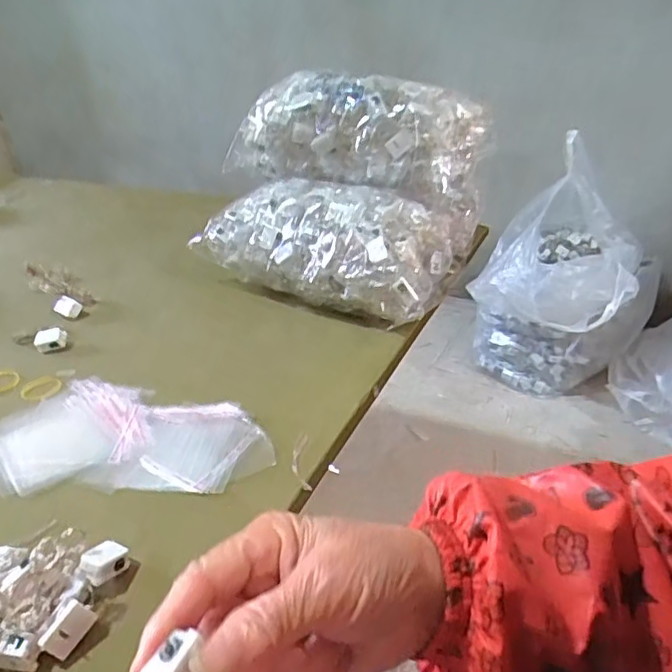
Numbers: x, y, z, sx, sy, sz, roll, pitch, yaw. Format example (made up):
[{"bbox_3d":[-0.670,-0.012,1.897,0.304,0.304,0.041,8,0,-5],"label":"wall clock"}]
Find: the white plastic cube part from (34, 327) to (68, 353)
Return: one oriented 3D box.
[{"bbox_3d":[-0.287,0.004,0.605,0.030,0.016,0.019,-18,34,-22],"label":"white plastic cube part"}]

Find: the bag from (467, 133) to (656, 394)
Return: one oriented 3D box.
[{"bbox_3d":[0.491,-0.099,1.306,0.331,0.431,0.331,23,40,37],"label":"bag"}]

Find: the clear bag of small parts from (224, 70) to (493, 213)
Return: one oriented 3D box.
[{"bbox_3d":[0.018,-0.219,0.673,0.286,0.122,0.104,9,33,21],"label":"clear bag of small parts"}]

